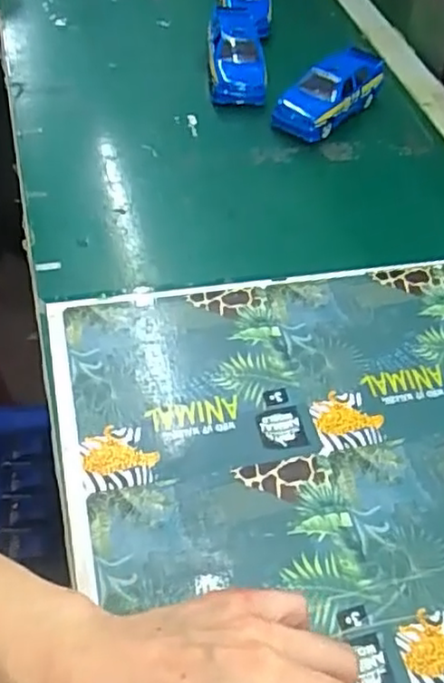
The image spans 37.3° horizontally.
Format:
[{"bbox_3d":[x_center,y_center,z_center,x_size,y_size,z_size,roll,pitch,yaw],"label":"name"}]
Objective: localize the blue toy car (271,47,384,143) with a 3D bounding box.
[{"bbox_3d":[0.103,-0.234,0.622,0.050,0.045,0.123,36,56,21],"label":"blue toy car"}]

